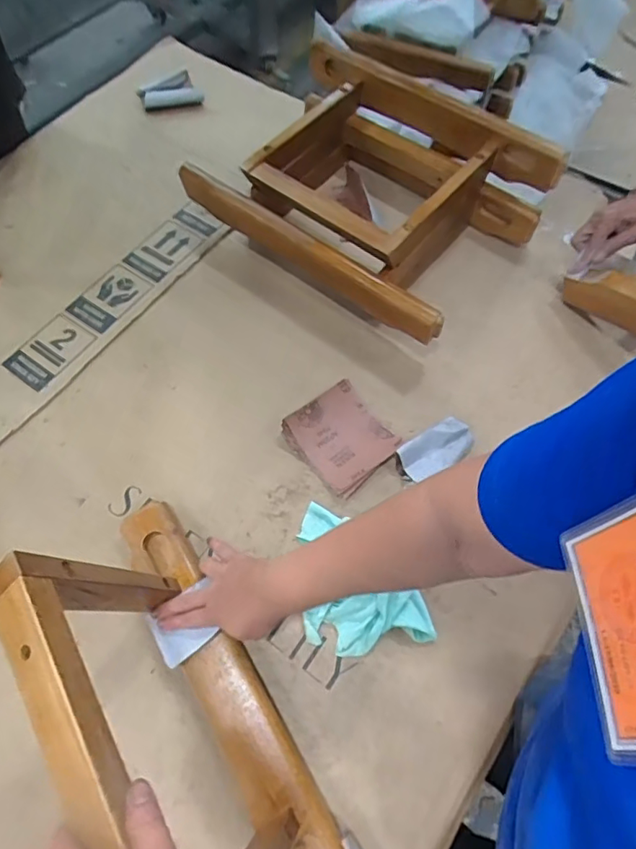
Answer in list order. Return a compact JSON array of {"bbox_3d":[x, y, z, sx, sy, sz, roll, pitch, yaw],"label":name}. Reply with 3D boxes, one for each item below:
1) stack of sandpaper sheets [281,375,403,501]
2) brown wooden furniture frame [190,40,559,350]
[{"bbox_3d":[0.034,0.017,0.721,0.118,0.024,0.135,-37,67,-16],"label":"stack of sandpaper sheets"},{"bbox_3d":[0.079,-0.401,0.830,0.509,0.165,0.381,38,70,19],"label":"brown wooden furniture frame"}]

